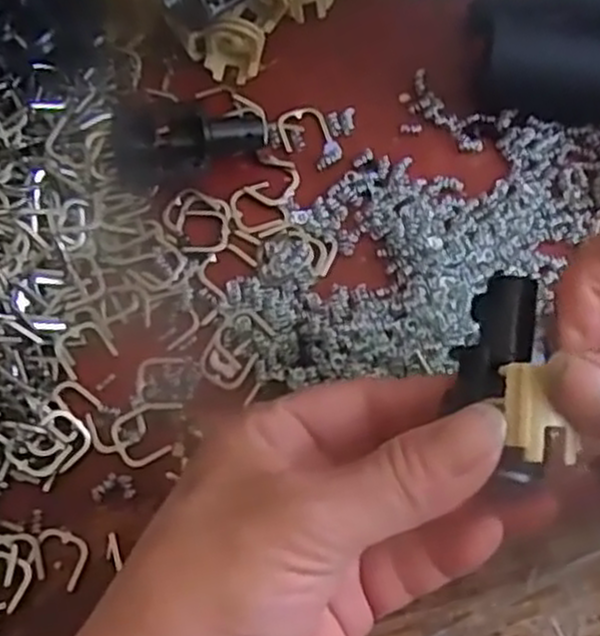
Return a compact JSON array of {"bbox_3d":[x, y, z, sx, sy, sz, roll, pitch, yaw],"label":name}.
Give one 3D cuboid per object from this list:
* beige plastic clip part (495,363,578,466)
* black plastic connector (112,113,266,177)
[{"bbox_3d":[0.053,0.021,0.176,0.014,0.008,0.022,-8,72,-1],"label":"beige plastic clip part"},{"bbox_3d":[-0.039,-0.066,0.294,0.052,0.020,0.028,-4,72,1],"label":"black plastic connector"}]

